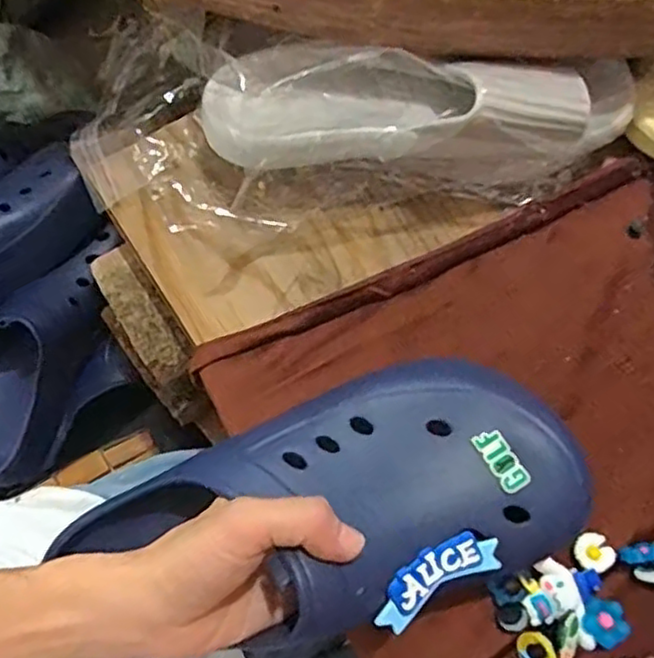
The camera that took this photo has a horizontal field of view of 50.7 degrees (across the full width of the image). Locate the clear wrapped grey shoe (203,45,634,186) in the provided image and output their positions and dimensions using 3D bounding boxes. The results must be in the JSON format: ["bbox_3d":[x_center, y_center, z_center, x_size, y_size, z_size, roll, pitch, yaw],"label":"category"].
[{"bbox_3d":[0.055,-0.131,0.410,0.258,0.093,0.077,-1,73,1],"label":"clear wrapped grey shoe"}]

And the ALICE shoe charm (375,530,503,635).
[{"bbox_3d":[0.049,0.112,0.311,0.060,0.004,0.024,-28,95,-15],"label":"ALICE shoe charm"}]

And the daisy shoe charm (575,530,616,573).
[{"bbox_3d":[0.146,0.122,0.377,0.020,0.005,0.021,0,73,1],"label":"daisy shoe charm"}]

